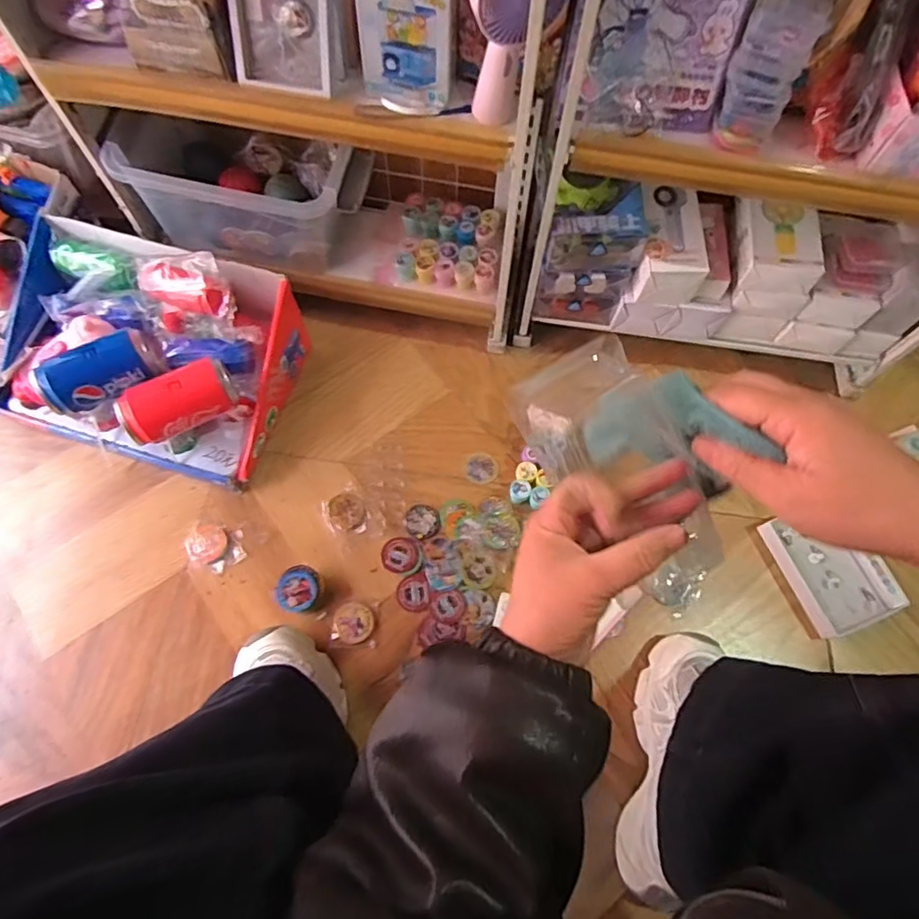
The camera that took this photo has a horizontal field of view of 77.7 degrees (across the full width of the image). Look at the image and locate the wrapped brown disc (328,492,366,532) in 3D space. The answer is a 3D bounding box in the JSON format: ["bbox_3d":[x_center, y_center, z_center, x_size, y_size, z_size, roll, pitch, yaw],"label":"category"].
[{"bbox_3d":[-0.144,0.066,0.734,0.045,0.010,0.046,1,68,-2],"label":"wrapped brown disc"}]

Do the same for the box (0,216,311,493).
[{"bbox_3d":[-0.394,-0.134,0.714,0.338,0.175,0.236,16,68,4],"label":"box"}]

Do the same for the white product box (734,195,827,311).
[{"bbox_3d":[0.377,-0.246,0.686,0.090,0.080,0.103,6,68,0],"label":"white product box"}]

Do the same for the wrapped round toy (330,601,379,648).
[{"bbox_3d":[-0.126,0.197,0.685,0.051,0.012,0.053,1,68,-2],"label":"wrapped round toy"}]

